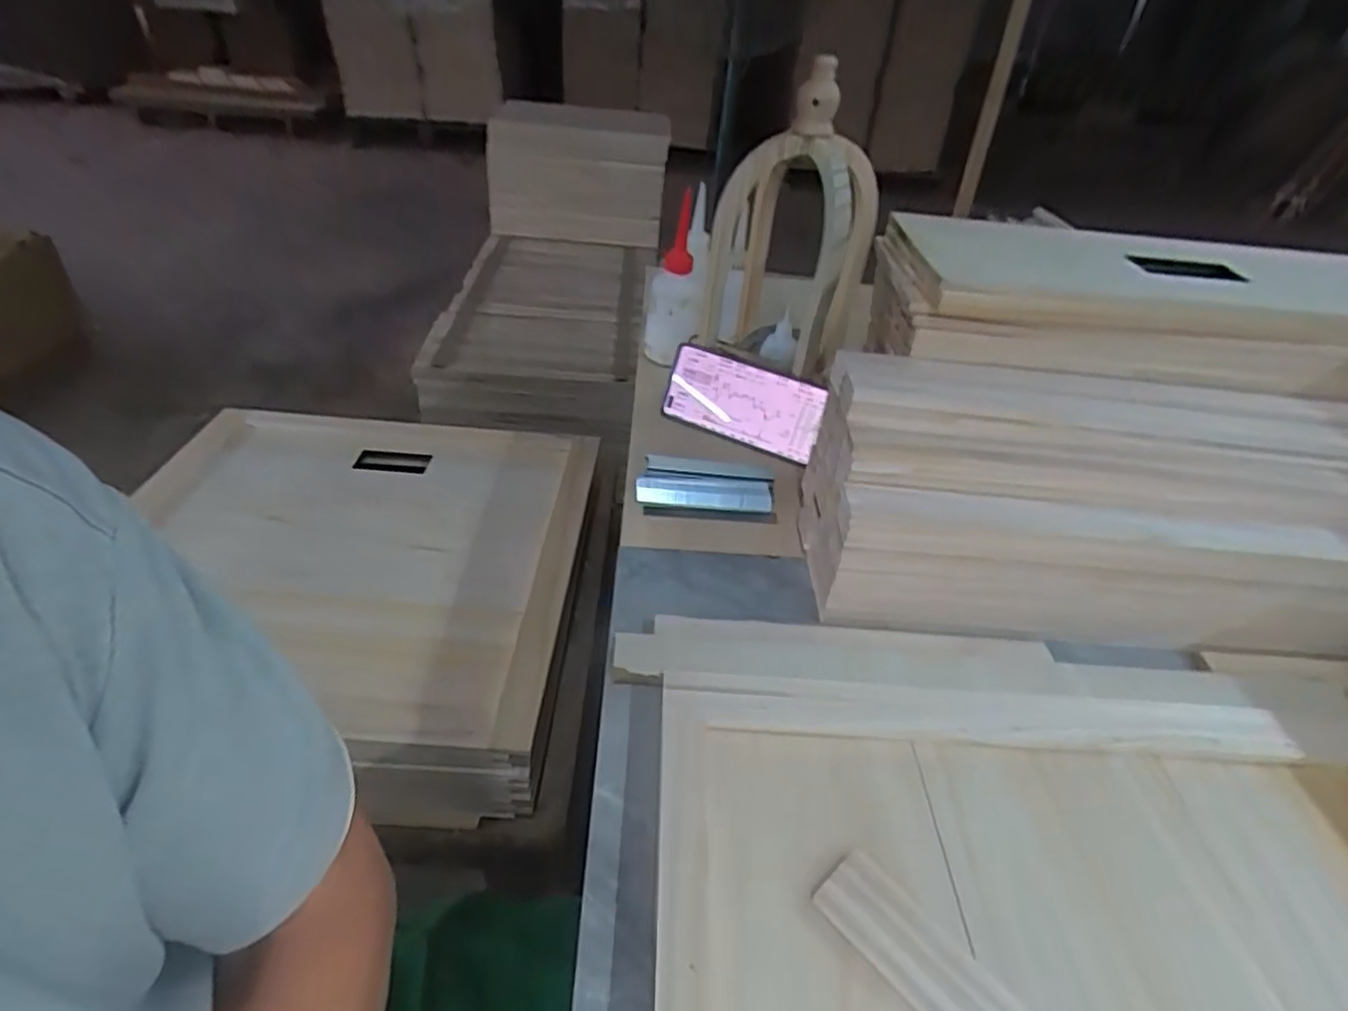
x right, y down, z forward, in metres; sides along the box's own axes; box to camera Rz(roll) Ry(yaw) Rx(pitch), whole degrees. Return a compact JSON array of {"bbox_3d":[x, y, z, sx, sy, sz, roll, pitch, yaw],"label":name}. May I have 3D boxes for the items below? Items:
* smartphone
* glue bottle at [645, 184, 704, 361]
[{"bbox_3d":[0.066,-0.099,0.668,0.158,0.078,0.013,21,22,16],"label":"smartphone"},{"bbox_3d":[0.003,-0.245,0.743,0.064,0.178,0.065,4,39,-2],"label":"glue bottle"}]

